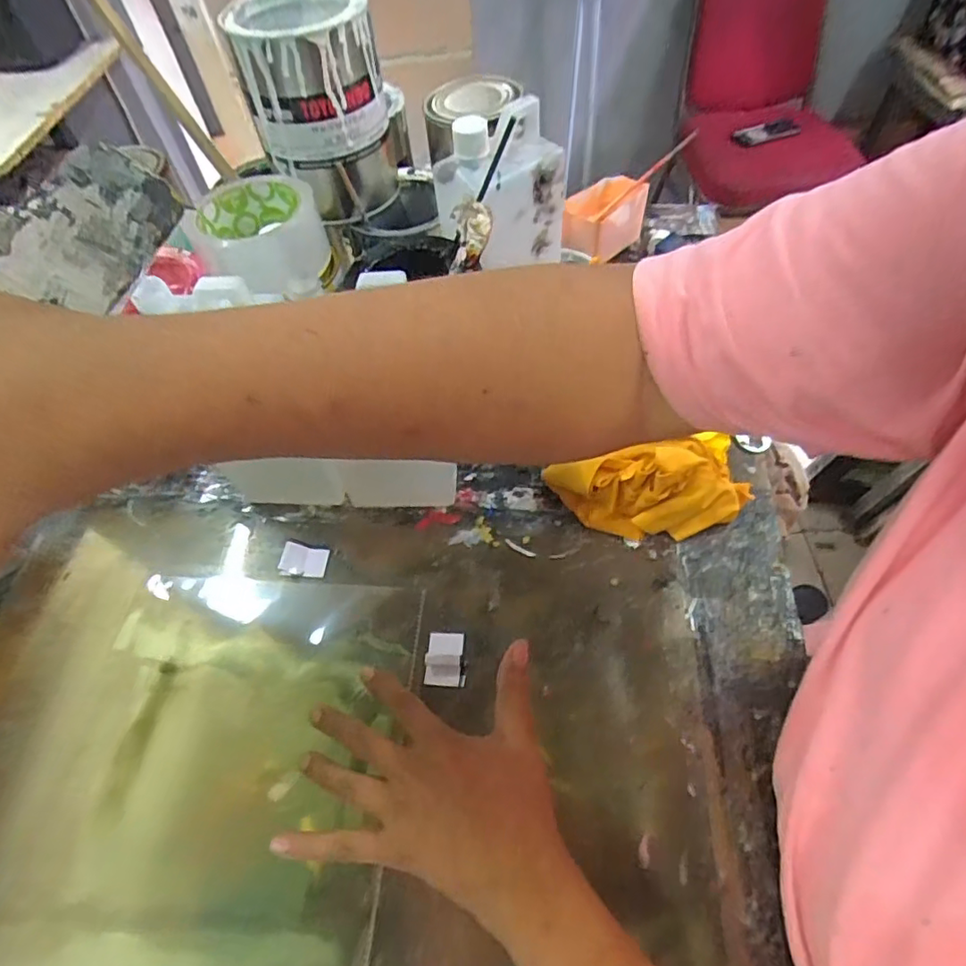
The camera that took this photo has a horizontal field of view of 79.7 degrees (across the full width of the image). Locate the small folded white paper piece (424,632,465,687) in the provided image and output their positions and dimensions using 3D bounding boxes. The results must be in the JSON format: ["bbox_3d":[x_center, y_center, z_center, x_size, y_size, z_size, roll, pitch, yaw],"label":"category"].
[{"bbox_3d":[-0.030,0.131,0.438,0.028,0.010,0.039,2,56,6],"label":"small folded white paper piece"}]

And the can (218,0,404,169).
[{"bbox_3d":[-0.134,-0.317,0.449,0.101,0.091,0.107,-20,56,-9],"label":"can"}]

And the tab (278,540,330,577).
[{"bbox_3d":[-0.153,0.066,0.497,0.037,0.010,0.025,5,56,9],"label":"tab"}]

